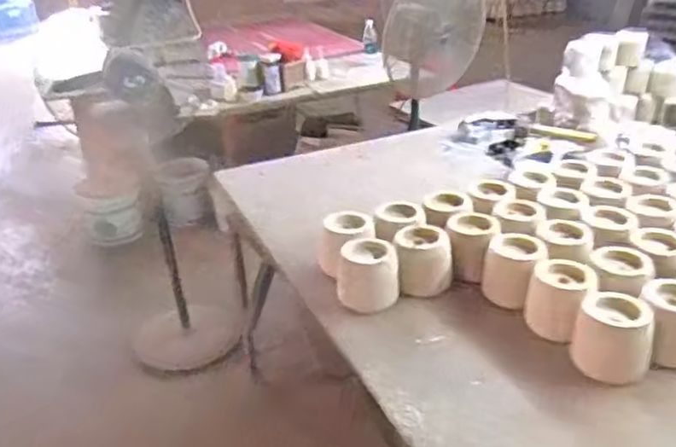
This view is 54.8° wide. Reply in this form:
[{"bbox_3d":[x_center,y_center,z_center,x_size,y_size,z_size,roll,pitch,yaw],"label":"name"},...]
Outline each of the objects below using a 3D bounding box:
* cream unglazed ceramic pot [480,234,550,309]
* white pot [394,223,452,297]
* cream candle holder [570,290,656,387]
[{"bbox_3d":[0.380,0.112,1.421,0.122,0.140,0.122,-2,27,1],"label":"cream unglazed ceramic pot"},{"bbox_3d":[0.195,0.087,1.492,0.120,0.141,0.108,-3,27,0],"label":"white pot"},{"bbox_3d":[0.514,0.215,1.223,0.137,0.127,0.131,9,30,22],"label":"cream candle holder"}]

